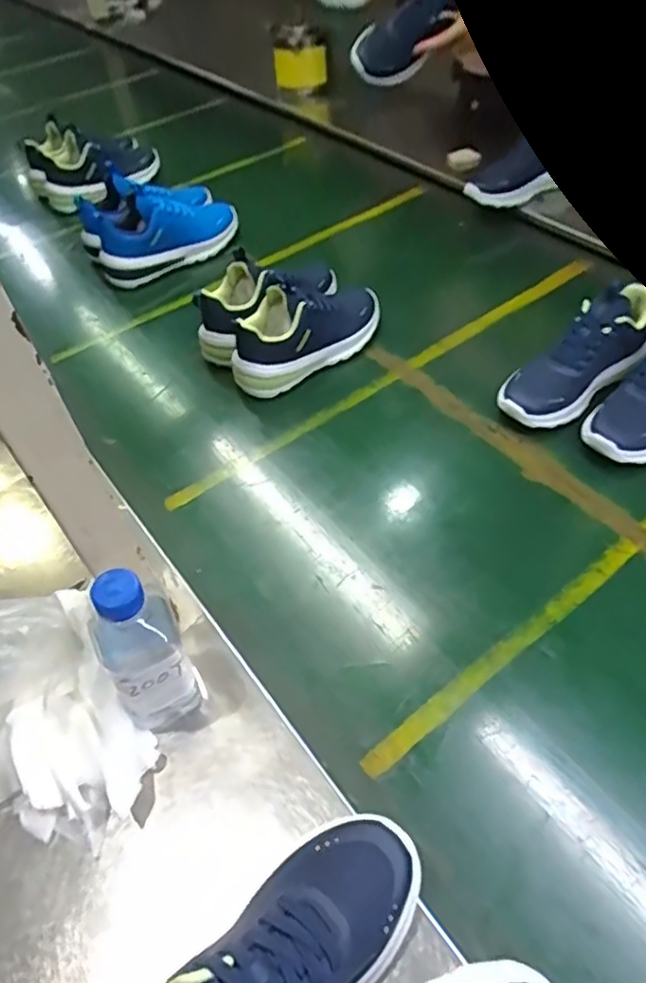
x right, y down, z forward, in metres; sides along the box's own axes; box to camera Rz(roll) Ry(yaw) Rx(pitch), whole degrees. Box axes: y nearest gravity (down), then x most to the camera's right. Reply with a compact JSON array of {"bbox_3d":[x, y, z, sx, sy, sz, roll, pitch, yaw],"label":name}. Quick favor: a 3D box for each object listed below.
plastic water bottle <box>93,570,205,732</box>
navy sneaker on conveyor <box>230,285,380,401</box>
[{"bbox_3d":[-0.136,0.120,0.471,0.060,0.168,0.059,-28,53,-19],"label":"plastic water bottle"},{"bbox_3d":[-0.015,-0.204,0.791,0.220,0.116,0.086,-38,56,-25],"label":"navy sneaker on conveyor"}]

